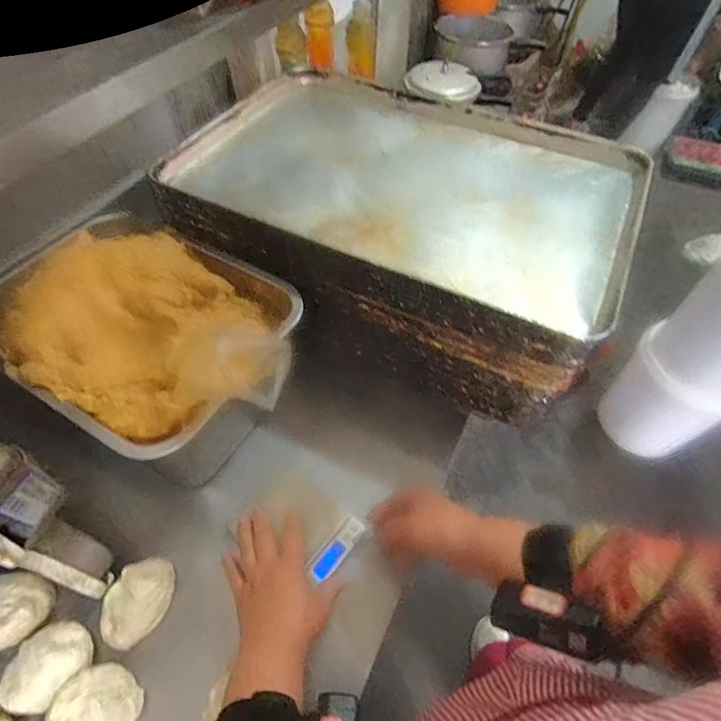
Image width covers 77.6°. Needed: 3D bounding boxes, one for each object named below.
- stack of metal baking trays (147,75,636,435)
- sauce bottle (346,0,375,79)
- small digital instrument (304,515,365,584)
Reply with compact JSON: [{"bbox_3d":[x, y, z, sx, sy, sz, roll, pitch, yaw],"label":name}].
[{"bbox_3d":[0.060,-0.217,0.675,0.590,0.158,0.404,23,57,15],"label":"stack of metal baking trays"},{"bbox_3d":[-0.001,-0.713,0.995,0.067,0.133,0.052,1,54,0],"label":"sauce bottle"},{"bbox_3d":[-0.027,0.210,0.504,0.027,0.011,0.075,35,63,22],"label":"small digital instrument"}]

